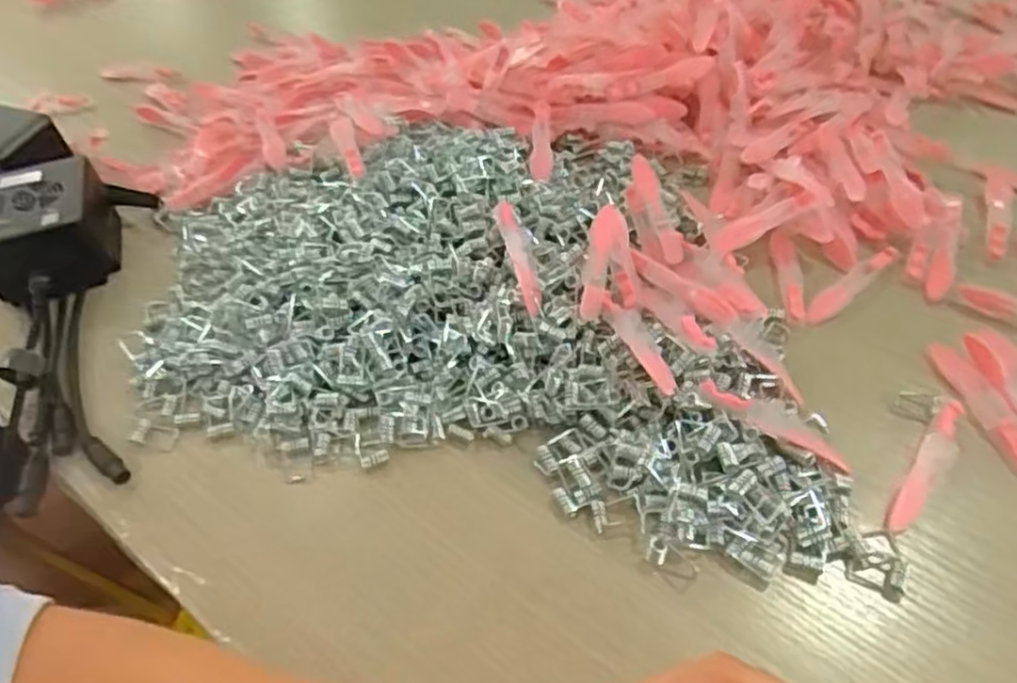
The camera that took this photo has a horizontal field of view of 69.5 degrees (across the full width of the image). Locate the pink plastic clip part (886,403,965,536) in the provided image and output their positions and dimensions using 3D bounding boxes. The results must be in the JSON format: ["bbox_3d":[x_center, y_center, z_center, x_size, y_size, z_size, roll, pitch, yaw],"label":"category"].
[{"bbox_3d":[0.196,0.057,0.340,0.014,0.006,0.078,29,59,26],"label":"pink plastic clip part"}]

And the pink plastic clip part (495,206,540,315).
[{"bbox_3d":[0.005,-0.048,0.404,0.010,0.009,0.077,-14,64,-6],"label":"pink plastic clip part"}]

